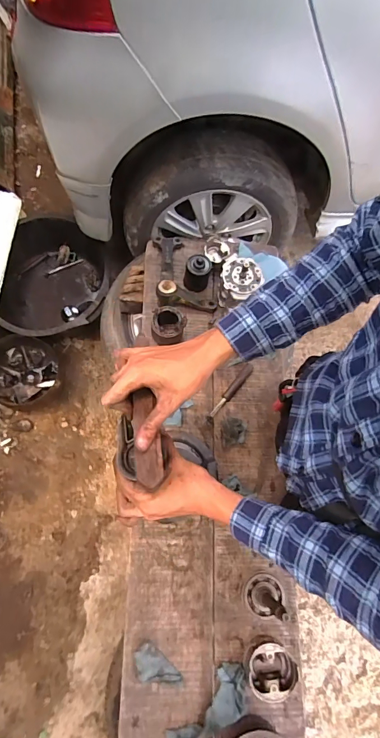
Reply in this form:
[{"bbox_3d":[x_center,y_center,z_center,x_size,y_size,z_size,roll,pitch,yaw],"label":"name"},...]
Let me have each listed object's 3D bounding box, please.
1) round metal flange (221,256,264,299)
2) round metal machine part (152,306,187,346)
[{"bbox_3d":[0.118,-0.214,0.890,0.090,0.019,0.098,41,76,12],"label":"round metal flange"},{"bbox_3d":[-0.047,-0.096,0.889,0.074,0.082,0.069,0,72,0],"label":"round metal machine part"}]

